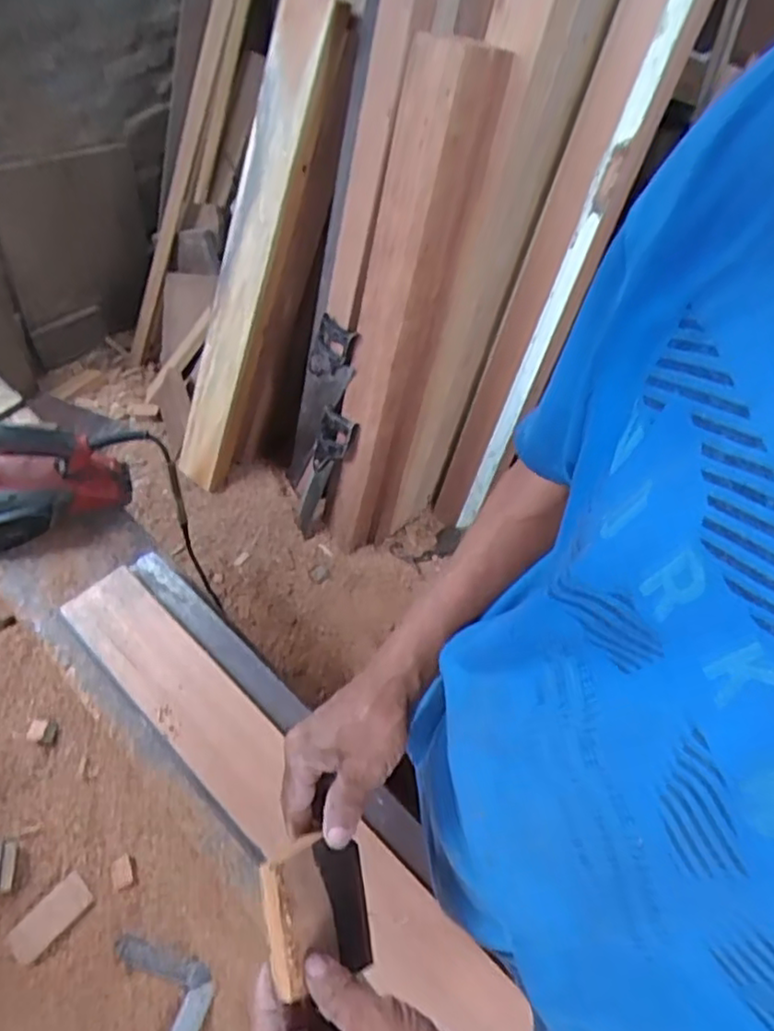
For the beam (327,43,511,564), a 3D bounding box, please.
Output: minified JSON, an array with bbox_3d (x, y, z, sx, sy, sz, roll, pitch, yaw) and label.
[{"bbox_3d":[0.023,-0.367,1.371,0.161,1.006,0.176,23,33,13],"label":"beam"}]

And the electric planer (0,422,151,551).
[{"bbox_3d":[-0.465,-0.055,0.857,0.299,0.141,0.119,-16,57,-14],"label":"electric planer"}]

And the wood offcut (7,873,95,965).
[{"bbox_3d":[-0.431,0.516,0.872,0.053,0.011,0.104,38,61,22],"label":"wood offcut"}]

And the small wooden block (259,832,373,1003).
[{"bbox_3d":[-0.046,0.263,0.452,0.017,0.085,0.080,-22,67,34],"label":"small wooden block"}]

